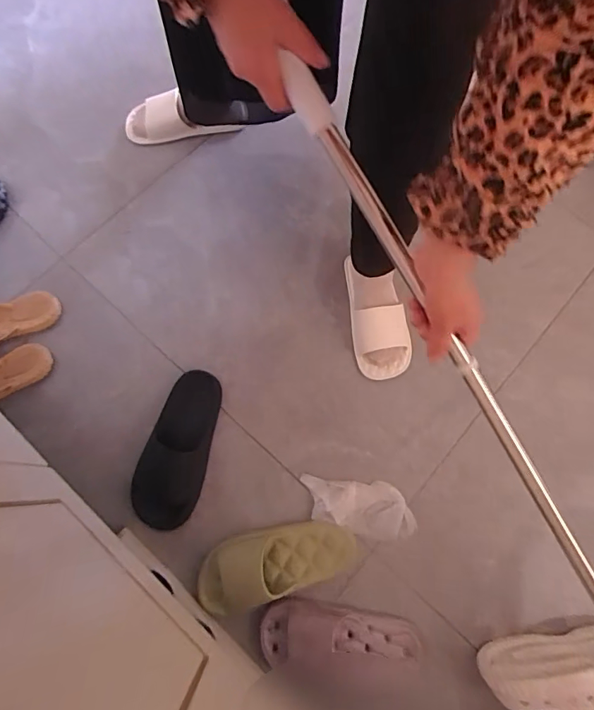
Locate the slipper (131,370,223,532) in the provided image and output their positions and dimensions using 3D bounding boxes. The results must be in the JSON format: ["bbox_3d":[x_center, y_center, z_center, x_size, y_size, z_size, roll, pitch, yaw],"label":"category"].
[{"bbox_3d":[-0.210,0.154,0.772,0.116,0.071,0.273,10,72,2],"label":"slipper"}]

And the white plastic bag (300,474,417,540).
[{"bbox_3d":[0.104,0.259,0.764,0.193,0.022,0.088,9,73,1],"label":"white plastic bag"}]

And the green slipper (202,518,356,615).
[{"bbox_3d":[-0.033,0.330,0.716,0.257,0.066,0.106,-16,73,-7],"label":"green slipper"}]

